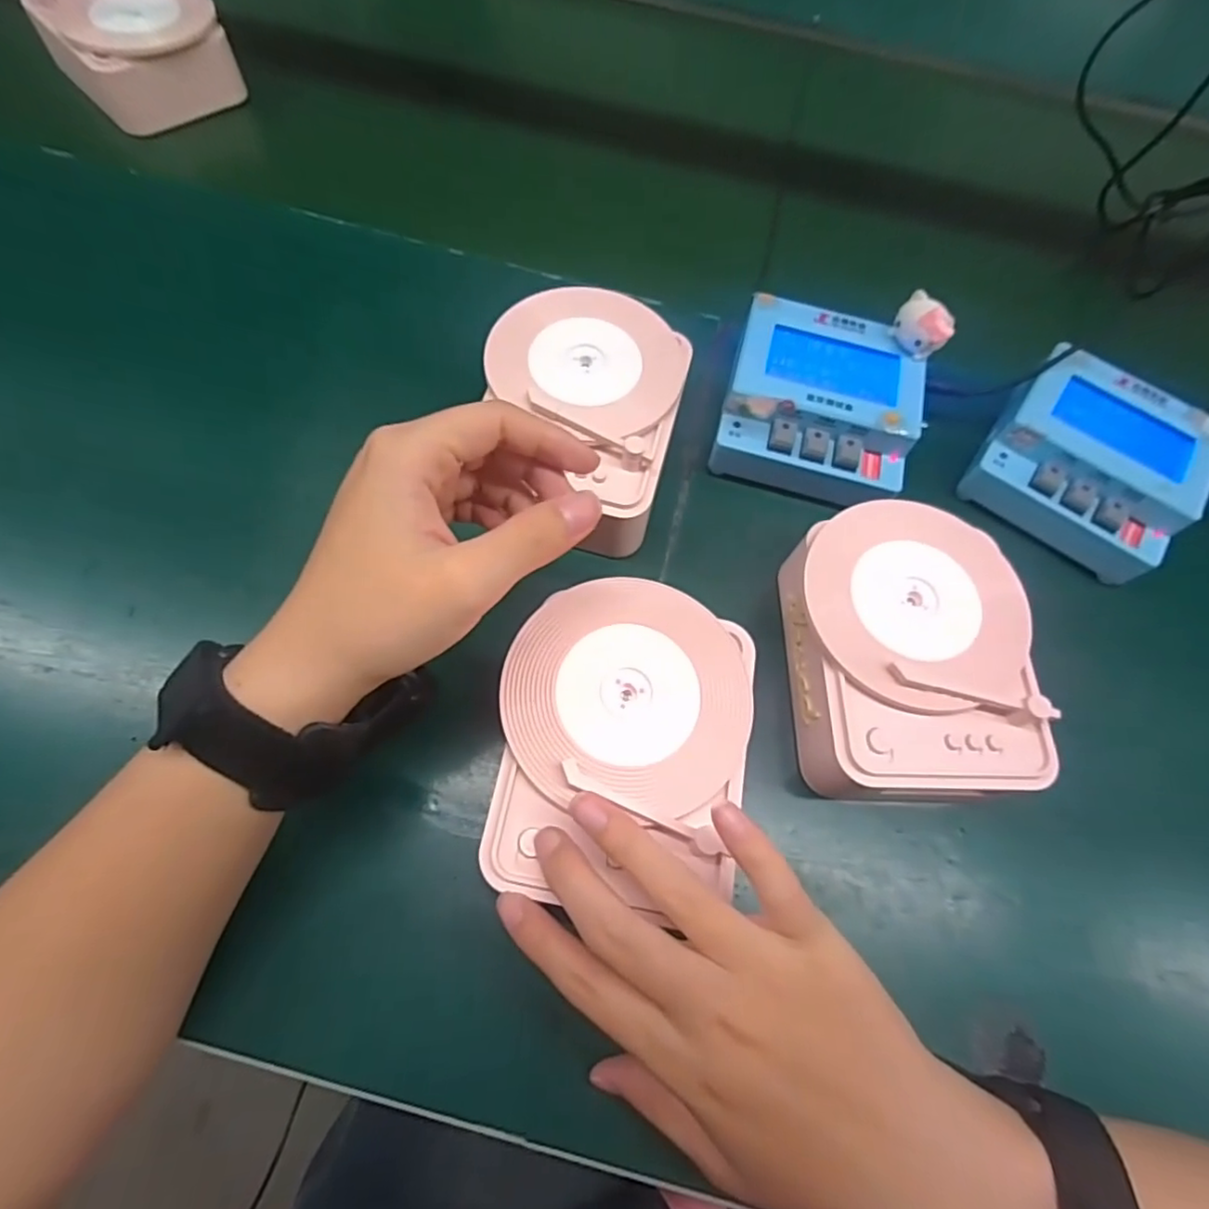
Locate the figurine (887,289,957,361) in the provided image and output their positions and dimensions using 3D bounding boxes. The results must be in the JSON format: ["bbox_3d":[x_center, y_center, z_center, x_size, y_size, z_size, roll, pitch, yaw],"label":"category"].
[{"bbox_3d":[0.171,-0.148,0.336,0.030,0.028,0.019,33,68,13],"label":"figurine"}]

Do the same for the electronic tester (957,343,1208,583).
[{"bbox_3d":[0.271,-0.082,0.348,0.104,0.042,0.096,36,68,11],"label":"electronic tester"}]

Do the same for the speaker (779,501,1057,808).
[{"bbox_3d":[0.141,0.024,0.294,0.103,0.055,0.133,0,66,-5],"label":"speaker"}]

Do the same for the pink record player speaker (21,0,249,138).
[{"bbox_3d":[-0.338,-0.406,0.456,0.117,0.060,0.091,-36,73,-18],"label":"pink record player speaker"}]

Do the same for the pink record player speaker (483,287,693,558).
[{"bbox_3d":[-0.014,-0.099,0.329,0.100,0.047,0.131,15,65,5],"label":"pink record player speaker"}]

